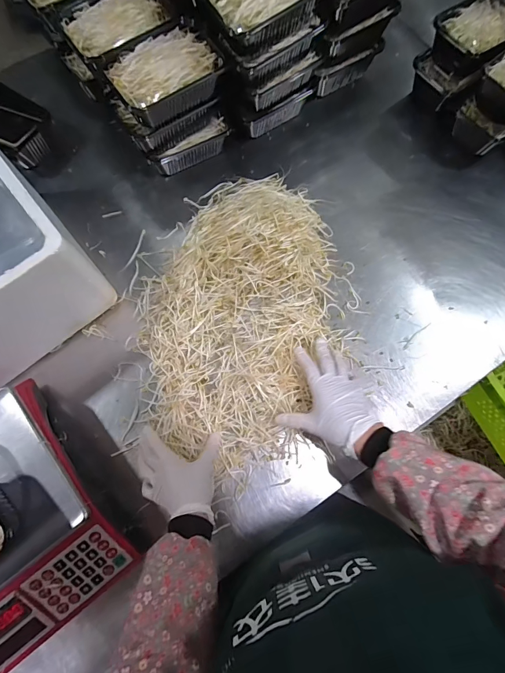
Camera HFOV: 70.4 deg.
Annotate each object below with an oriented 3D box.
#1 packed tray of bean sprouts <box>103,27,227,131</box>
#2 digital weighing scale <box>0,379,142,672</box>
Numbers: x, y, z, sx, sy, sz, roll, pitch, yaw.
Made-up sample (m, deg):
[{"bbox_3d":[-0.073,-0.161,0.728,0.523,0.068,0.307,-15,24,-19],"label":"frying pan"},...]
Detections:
[{"bbox_3d":[-0.140,-0.420,0.580,0.171,0.062,0.103,-34,77,-9],"label":"packed tray of bean sprouts"},{"bbox_3d":[-0.358,0.271,0.472,0.291,0.097,0.300,-38,77,-10],"label":"digital weighing scale"}]

